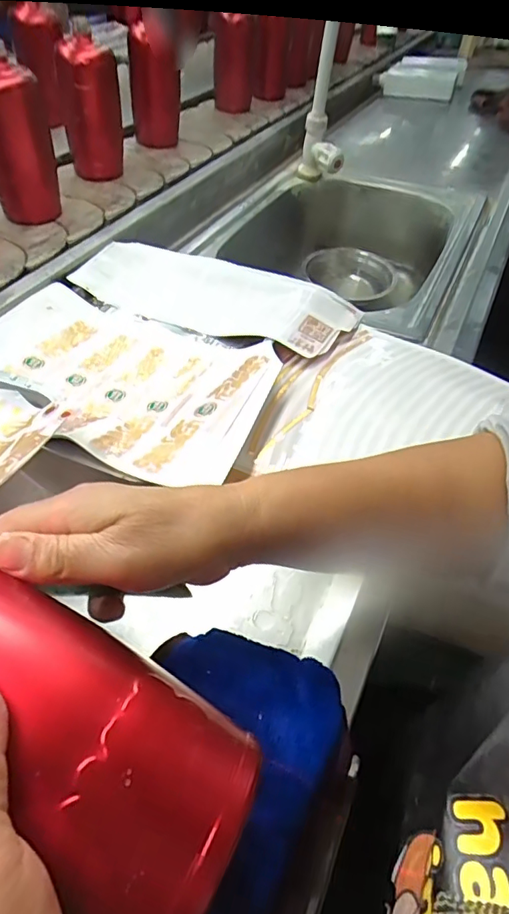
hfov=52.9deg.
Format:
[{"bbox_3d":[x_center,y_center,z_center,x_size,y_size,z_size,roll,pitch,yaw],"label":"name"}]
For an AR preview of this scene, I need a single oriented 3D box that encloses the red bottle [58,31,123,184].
[{"bbox_3d":[-0.244,-0.521,0.772,0.071,0.172,0.063,-18,53,-20],"label":"red bottle"}]

